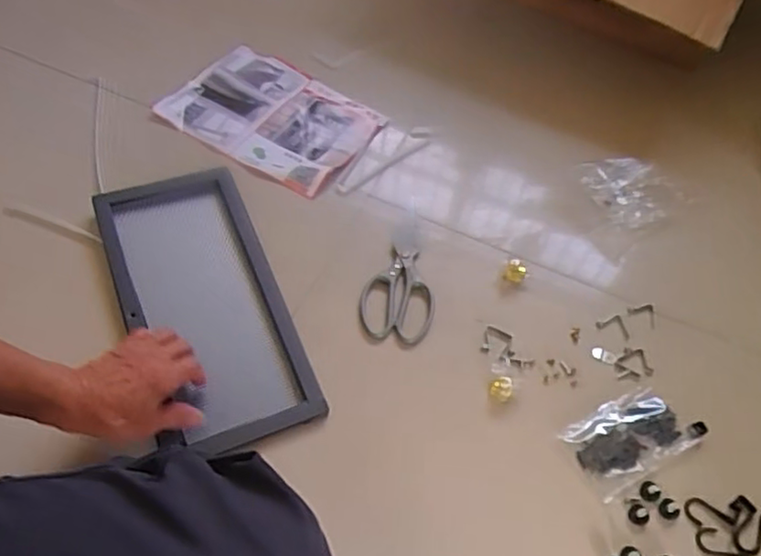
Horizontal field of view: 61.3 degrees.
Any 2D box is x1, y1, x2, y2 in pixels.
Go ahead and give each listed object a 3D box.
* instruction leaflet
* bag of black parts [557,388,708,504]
[{"bbox_3d":[-0.160,-0.234,0.936,0.276,0.017,0.195,31,61,14],"label":"instruction leaflet"},{"bbox_3d":[0.280,0.172,0.711,0.144,0.009,0.082,-24,62,-21],"label":"bag of black parts"}]

